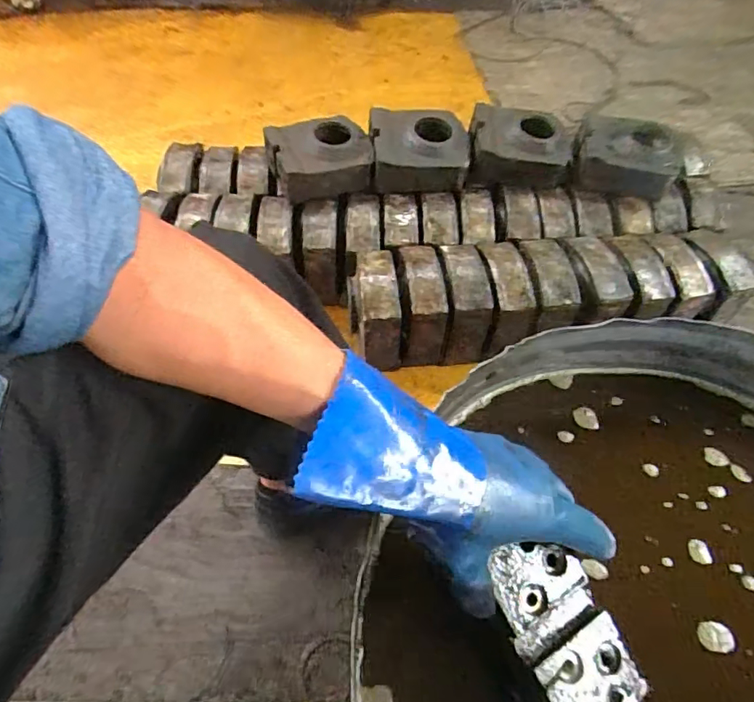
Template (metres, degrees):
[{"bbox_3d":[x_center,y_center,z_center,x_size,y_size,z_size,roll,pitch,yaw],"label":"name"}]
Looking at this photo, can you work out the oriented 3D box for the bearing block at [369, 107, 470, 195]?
[{"bbox_3d":[0.081,-0.395,1.040,0.183,0.084,0.164,-3,56,-3],"label":"bearing block"}]

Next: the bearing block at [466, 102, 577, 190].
[{"bbox_3d":[0.284,-0.405,1.055,0.193,0.125,0.102,7,56,3],"label":"bearing block"}]

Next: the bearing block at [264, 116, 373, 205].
[{"bbox_3d":[-0.109,-0.372,1.026,0.185,0.088,0.153,-16,58,-12],"label":"bearing block"}]

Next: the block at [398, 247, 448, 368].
[{"bbox_3d":[0.081,-0.085,0.956,0.070,0.132,0.176,-2,56,-3],"label":"block"}]

